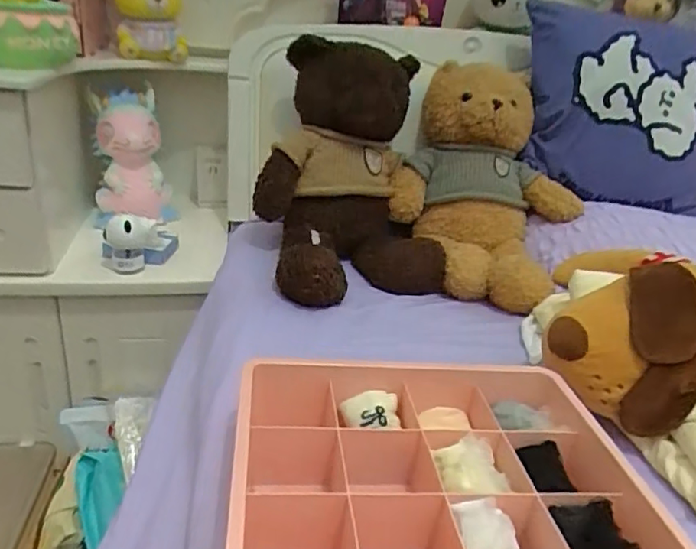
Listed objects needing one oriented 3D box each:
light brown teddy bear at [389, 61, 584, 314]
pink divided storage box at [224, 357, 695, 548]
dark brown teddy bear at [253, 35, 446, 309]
[{"bbox_3d":[0.213,-0.148,0.877,0.270,0.265,0.299,13,26,17],"label":"light brown teddy bear"},{"bbox_3d":[0.064,0.157,0.442,0.295,0.088,0.227,2,29,-8],"label":"pink divided storage box"},{"bbox_3d":[0.003,-0.139,0.827,0.252,0.313,0.311,-1,25,-14],"label":"dark brown teddy bear"}]

